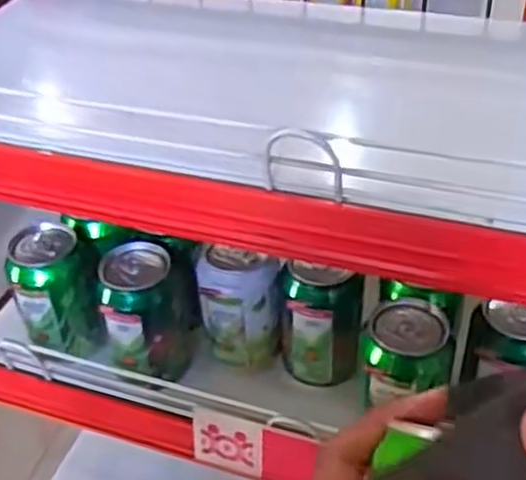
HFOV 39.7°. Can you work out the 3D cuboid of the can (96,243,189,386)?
[{"bbox_3d":[-0.096,0.063,0.581,0.060,0.107,0.064,-3,42,2],"label":"can"}]

